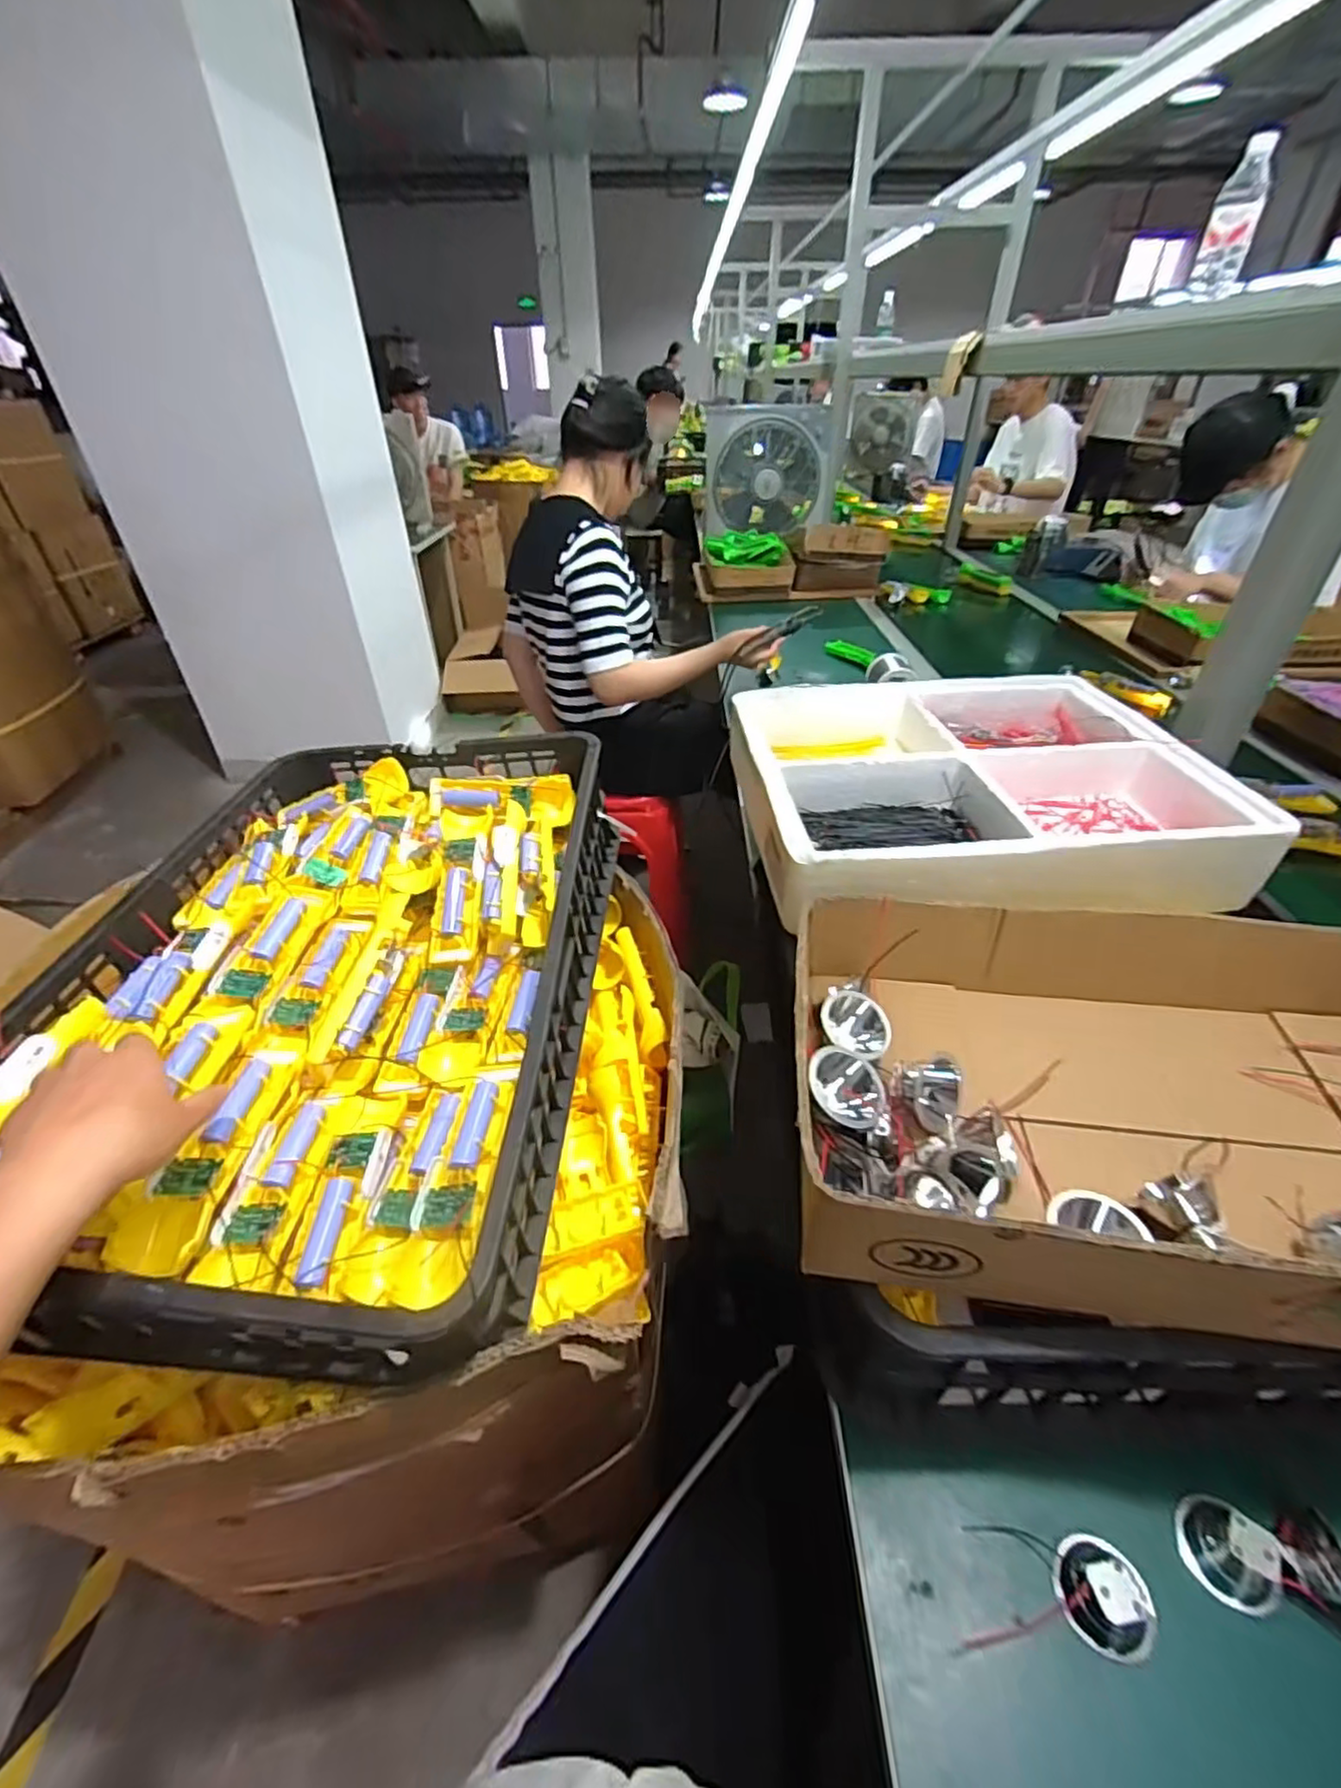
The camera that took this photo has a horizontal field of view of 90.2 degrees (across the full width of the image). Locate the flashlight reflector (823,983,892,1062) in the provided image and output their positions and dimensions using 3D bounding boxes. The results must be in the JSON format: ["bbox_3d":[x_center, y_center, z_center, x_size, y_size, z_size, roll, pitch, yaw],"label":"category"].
[{"bbox_3d":[0.116,0.080,0.415,0.043,0.043,0.022,17,42,21],"label":"flashlight reflector"}]

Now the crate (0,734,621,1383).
[{"bbox_3d":[-0.281,0.071,0.606,0.400,0.142,0.583,2,38,3],"label":"crate"}]

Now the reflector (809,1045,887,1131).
[{"bbox_3d":[0.097,0.108,0.369,0.044,0.038,0.026,24,45,28],"label":"reflector"}]

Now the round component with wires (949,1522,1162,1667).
[{"bbox_3d":[0.191,0.344,0.332,0.096,0.031,0.046,1,38,2],"label":"round component with wires"}]

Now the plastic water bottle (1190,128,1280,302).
[{"bbox_3d":[0.858,-1.025,1.018,0.067,0.174,0.066,18,42,22],"label":"plastic water bottle"}]

